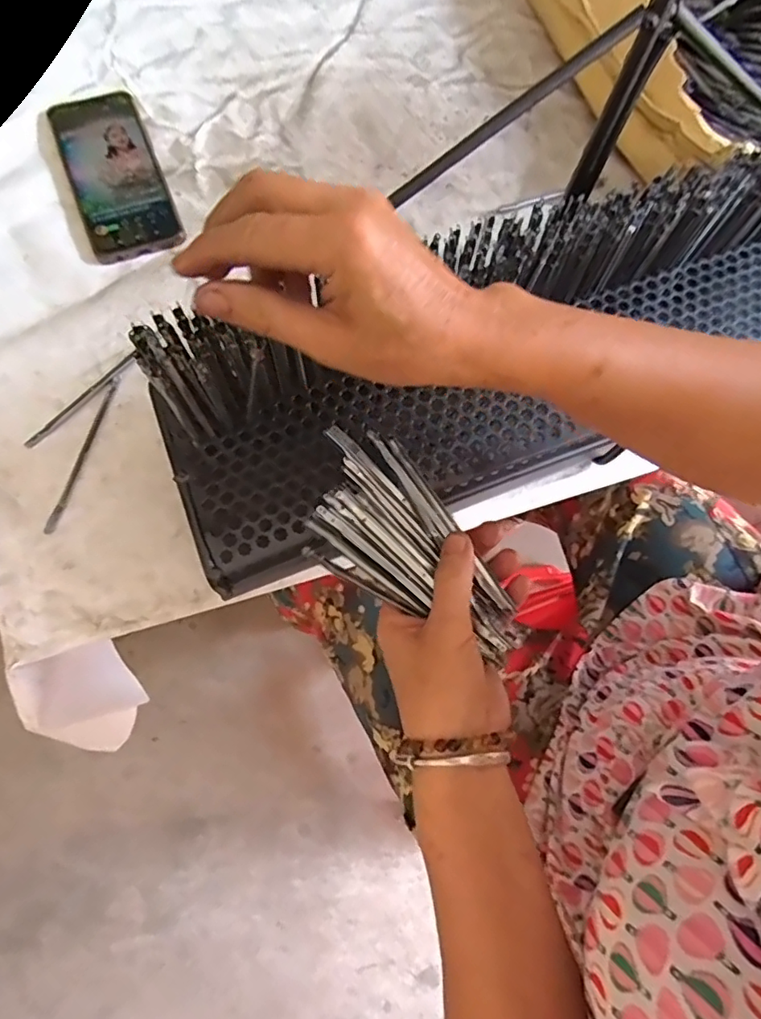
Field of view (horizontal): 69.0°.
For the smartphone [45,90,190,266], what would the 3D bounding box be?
[{"bbox_3d":[-0.232,-0.292,0.480,0.079,0.008,0.171,-21,78,-11],"label":"smartphone"}]

